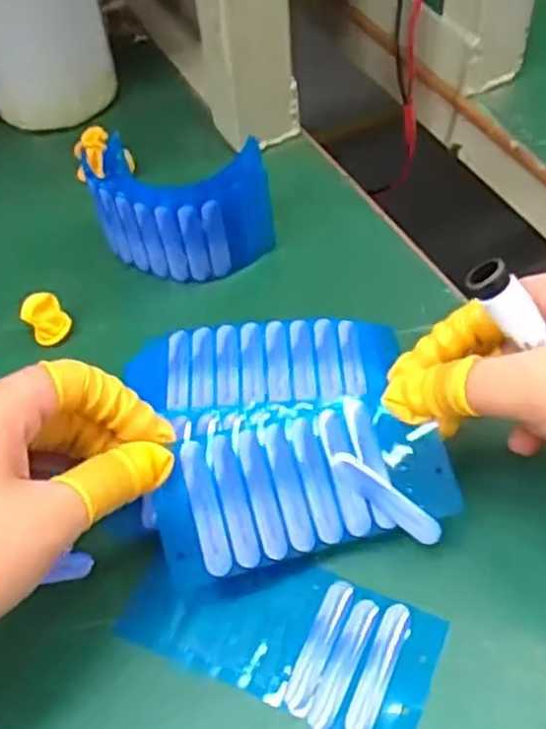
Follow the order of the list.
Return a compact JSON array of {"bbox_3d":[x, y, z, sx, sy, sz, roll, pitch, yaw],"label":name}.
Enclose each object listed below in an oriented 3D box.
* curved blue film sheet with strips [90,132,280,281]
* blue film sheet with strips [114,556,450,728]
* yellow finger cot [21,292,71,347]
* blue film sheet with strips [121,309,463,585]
[{"bbox_3d":[-0.048,-0.083,0.405,0.095,0.059,0.056,4,53,9],"label":"curved blue film sheet with strips"},{"bbox_3d":[0.003,0.103,0.295,0.117,0.006,0.054,18,56,18],"label":"blue film sheet with strips"},{"bbox_3d":[-0.116,-0.024,0.387,0.019,0.021,0.017,-39,58,-23],"label":"yellow finger cot"},{"bbox_3d":[0.003,0.020,0.325,0.118,0.031,0.130,-10,52,-2],"label":"blue film sheet with strips"}]

